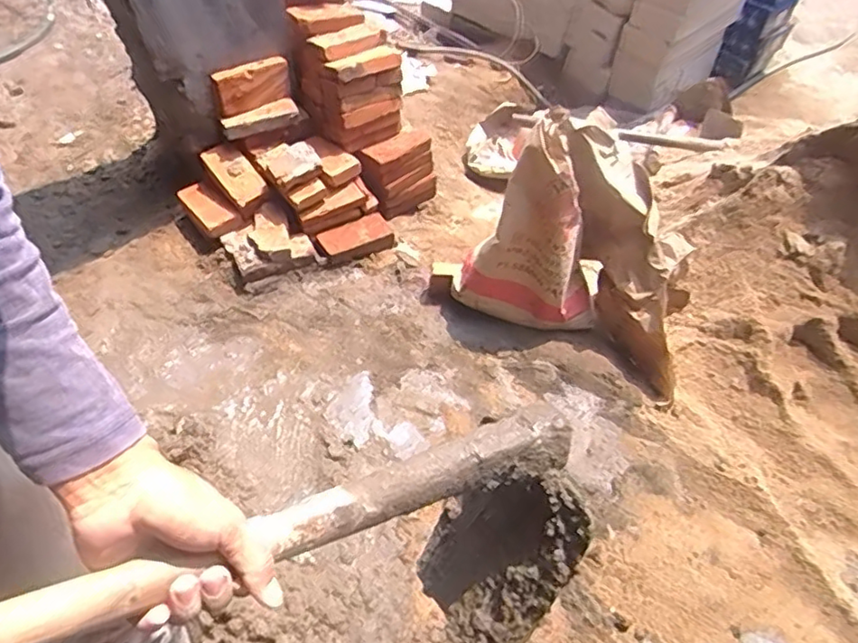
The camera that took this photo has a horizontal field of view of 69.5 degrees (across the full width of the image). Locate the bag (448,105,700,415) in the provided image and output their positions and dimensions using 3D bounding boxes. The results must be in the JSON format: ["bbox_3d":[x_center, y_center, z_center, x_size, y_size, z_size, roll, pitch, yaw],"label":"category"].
[{"bbox_3d":[0.358,-0.175,1.383,0.534,0.479,0.287,20,52,15],"label":"bag"}]

